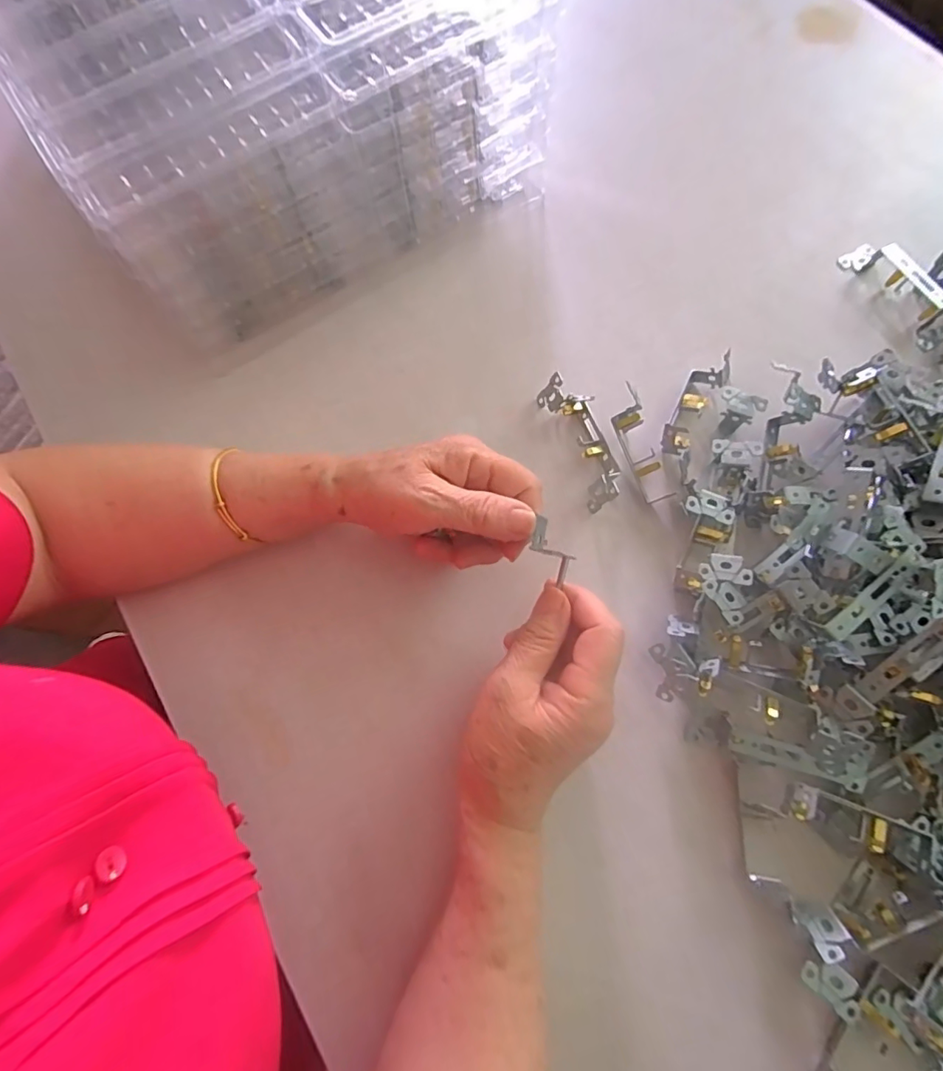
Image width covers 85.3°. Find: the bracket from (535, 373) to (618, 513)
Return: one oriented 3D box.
[{"bbox_3d":[0.085,-0.071,0.382,0.031,0.028,0.103,-21,73,-5],"label":"bracket"}]

